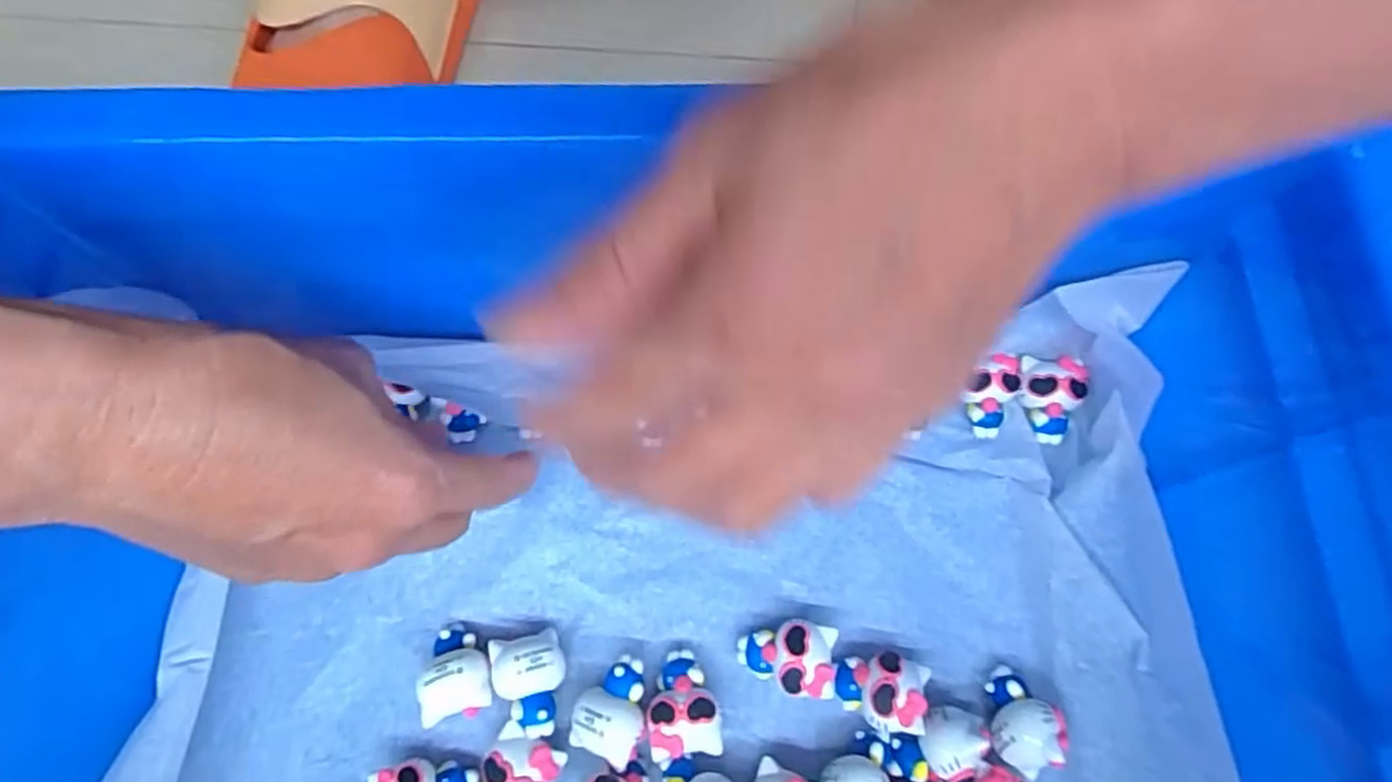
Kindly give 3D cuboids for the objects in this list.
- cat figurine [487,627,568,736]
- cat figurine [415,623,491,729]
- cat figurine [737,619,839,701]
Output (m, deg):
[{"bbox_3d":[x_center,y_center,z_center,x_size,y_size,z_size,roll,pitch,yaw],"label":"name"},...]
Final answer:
[{"bbox_3d":[-0.059,0.107,0.271,0.024,0.021,0.035,-15,69,-4],"label":"cat figurine"},{"bbox_3d":[-0.087,0.103,0.274,0.024,0.020,0.033,-12,69,-2],"label":"cat figurine"},{"bbox_3d":[0.033,0.097,0.273,0.034,0.020,0.025,6,70,4],"label":"cat figurine"}]

